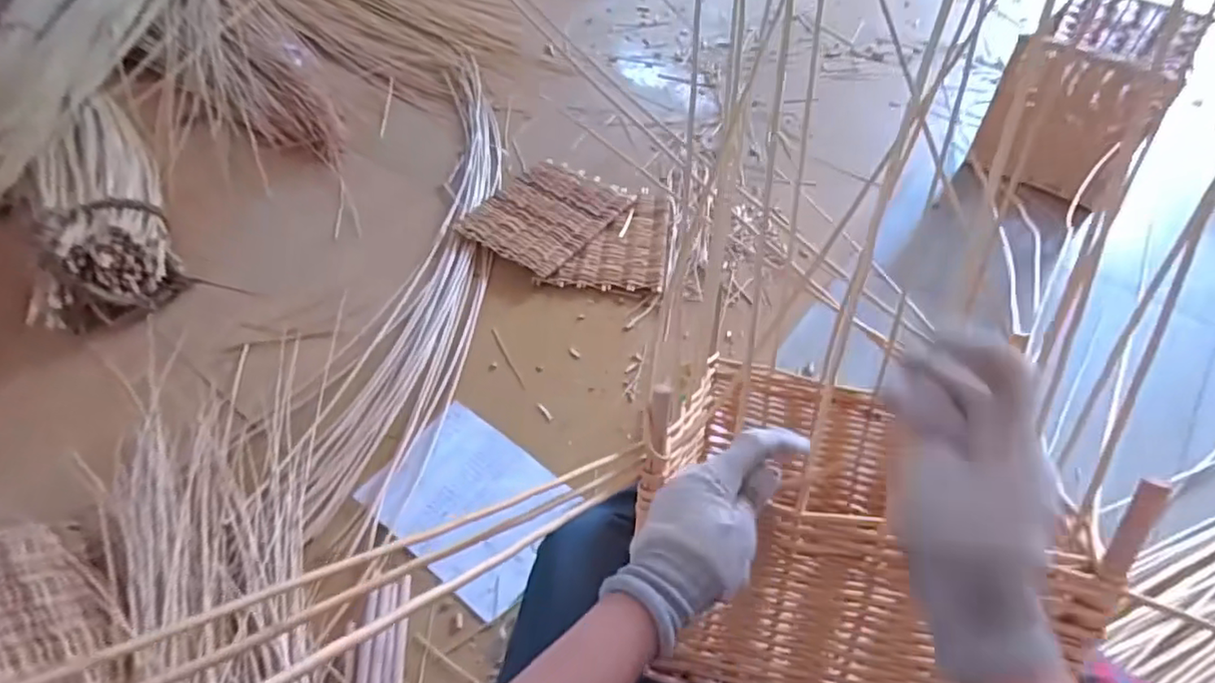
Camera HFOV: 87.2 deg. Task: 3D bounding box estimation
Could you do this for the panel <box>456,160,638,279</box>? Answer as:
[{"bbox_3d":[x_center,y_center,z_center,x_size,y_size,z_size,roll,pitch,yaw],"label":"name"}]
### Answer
[{"bbox_3d":[-0.133,-0.278,1.400,0.260,0.041,0.301,29,61,22],"label":"panel"}]

